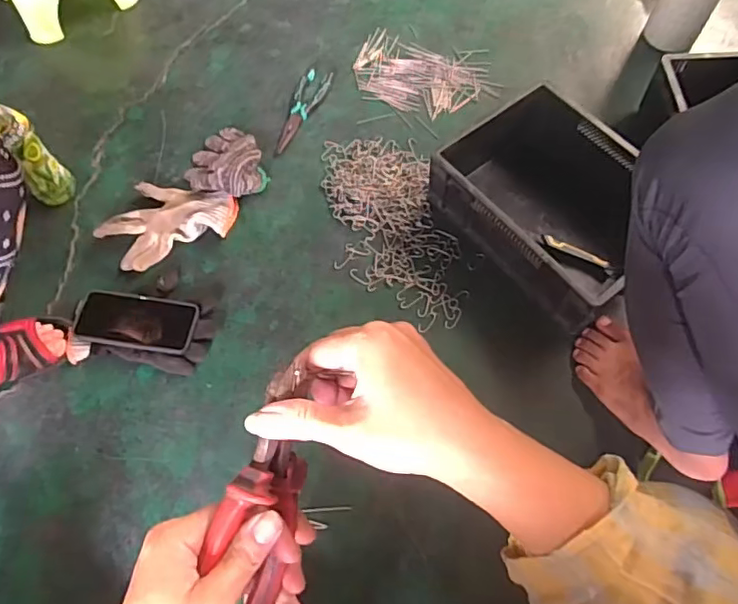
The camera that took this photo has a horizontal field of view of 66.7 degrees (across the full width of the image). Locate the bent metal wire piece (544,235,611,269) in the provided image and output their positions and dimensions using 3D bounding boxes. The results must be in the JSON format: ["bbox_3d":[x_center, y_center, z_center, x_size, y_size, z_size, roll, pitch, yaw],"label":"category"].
[{"bbox_3d":[0.328,-0.078,0.887,0.103,0.010,0.015,28,68,14],"label":"bent metal wire piece"}]

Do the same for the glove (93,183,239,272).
[{"bbox_3d":[-0.331,-0.121,0.922,0.191,0.034,0.168,14,66,8],"label":"glove"}]

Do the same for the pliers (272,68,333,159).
[{"bbox_3d":[-0.125,-0.354,1.038,0.055,0.014,0.206,17,66,10],"label":"pliers"}]

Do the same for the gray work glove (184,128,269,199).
[{"bbox_3d":[-0.254,-0.246,0.970,0.127,0.054,0.160,-21,65,-8],"label":"gray work glove"}]

